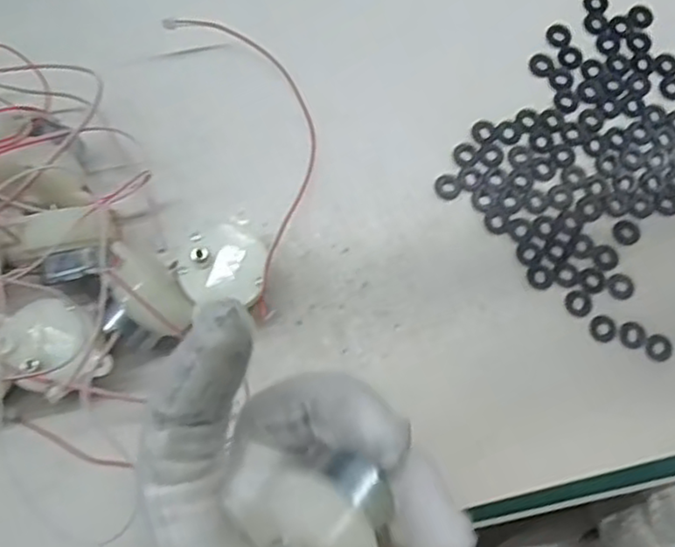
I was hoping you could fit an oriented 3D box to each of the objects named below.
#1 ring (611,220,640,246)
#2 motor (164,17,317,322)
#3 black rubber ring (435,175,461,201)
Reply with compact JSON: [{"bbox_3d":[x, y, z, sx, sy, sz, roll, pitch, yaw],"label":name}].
[{"bbox_3d":[0.117,-0.017,0.276,0.011,0.004,0.011,0,77,-2],"label":"ring"},{"bbox_3d":[-0.035,-0.046,0.268,0.054,0.027,0.126,-7,78,-3],"label":"motor"},{"bbox_3d":[0.045,-0.036,0.278,0.011,0.004,0.011,0,77,-2],"label":"black rubber ring"}]

